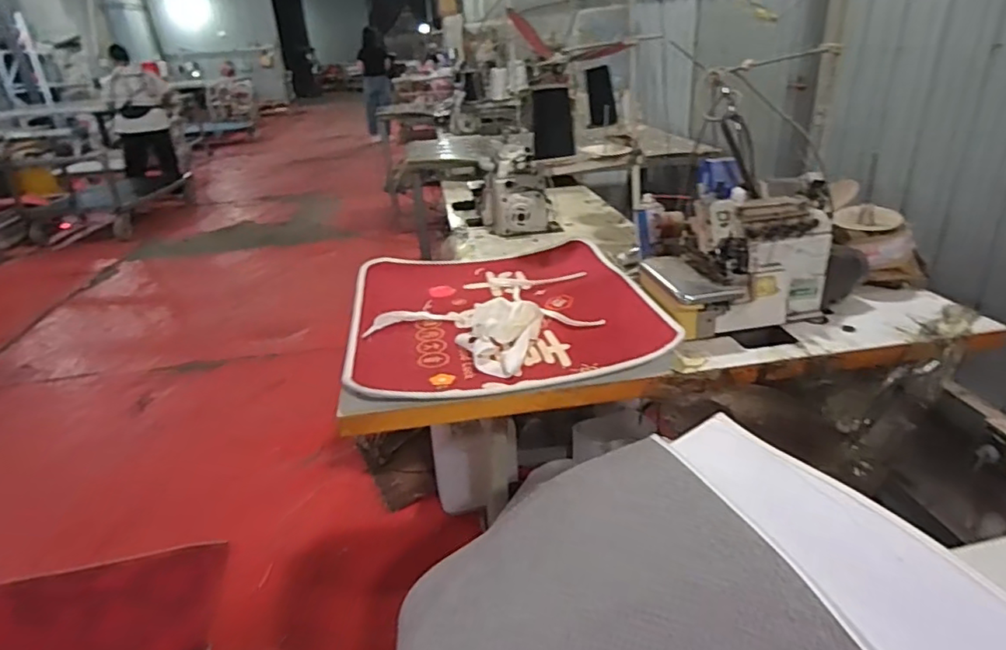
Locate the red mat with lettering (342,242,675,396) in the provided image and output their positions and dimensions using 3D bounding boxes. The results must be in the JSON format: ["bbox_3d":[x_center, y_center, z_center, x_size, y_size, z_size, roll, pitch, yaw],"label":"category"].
[{"bbox_3d":[-0.017,-0.050,1.191,0.567,0.057,0.600,-8,27,-8],"label":"red mat with lettering"}]

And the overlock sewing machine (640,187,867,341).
[{"bbox_3d":[0.475,-0.141,1.151,0.422,0.228,0.219,-13,28,-17],"label":"overlock sewing machine"}]

